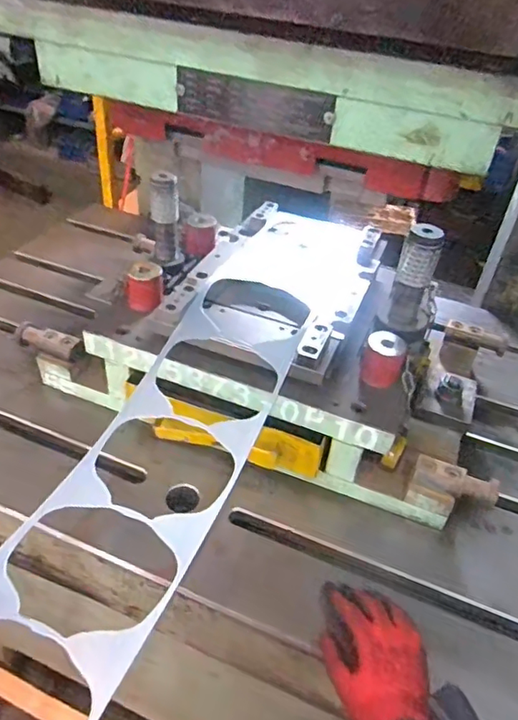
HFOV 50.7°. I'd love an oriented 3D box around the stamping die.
[{"bbox_3d":[0.021,-0.045,0.827,0.681,0.292,0.437,16,40,11],"label":"stamping die"}]

